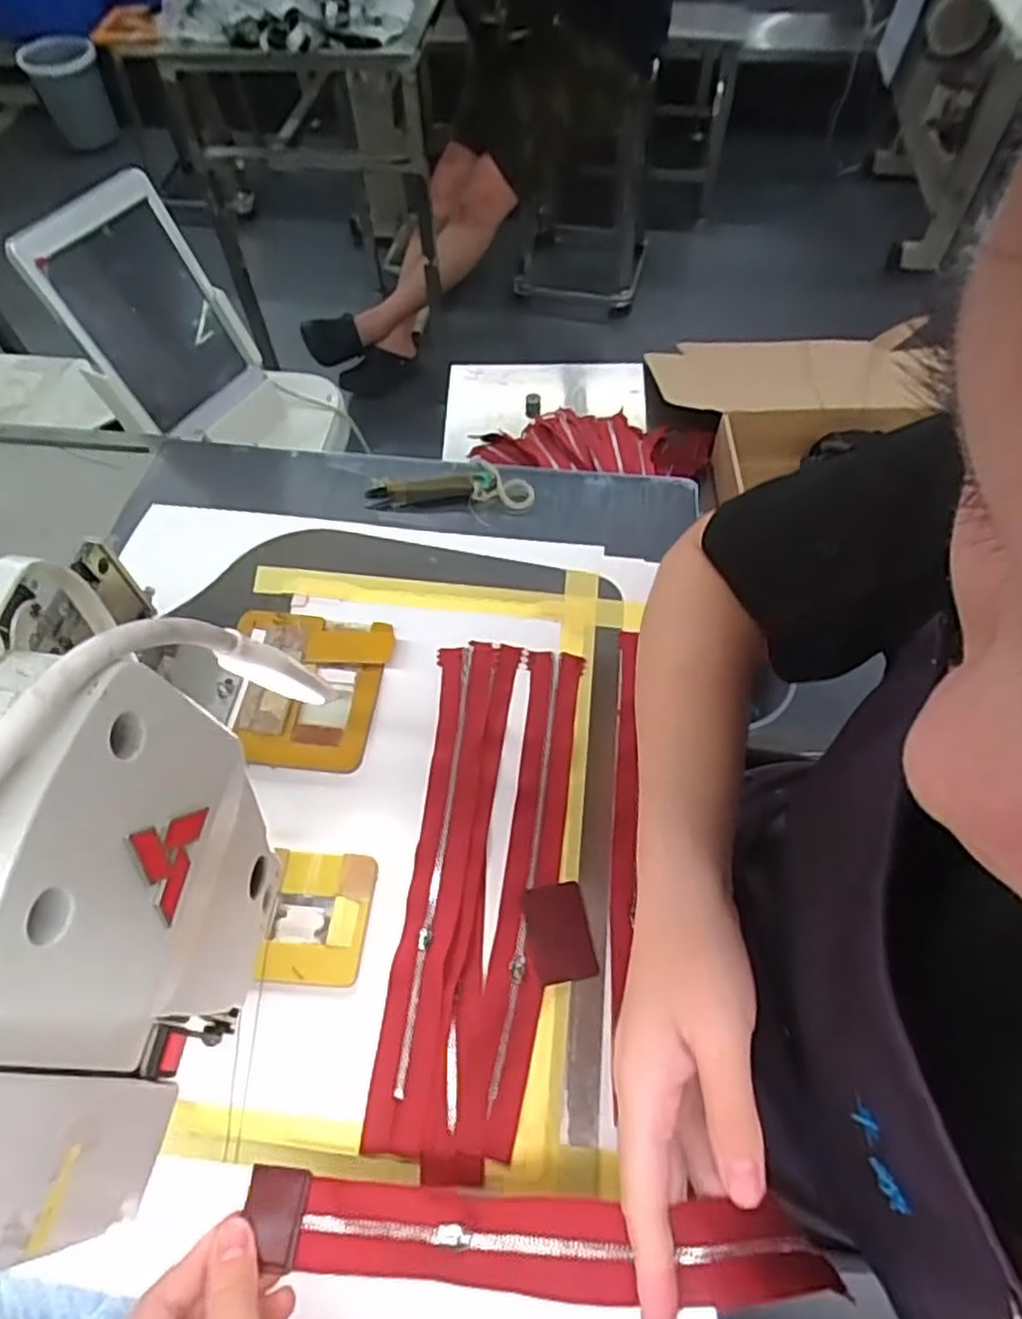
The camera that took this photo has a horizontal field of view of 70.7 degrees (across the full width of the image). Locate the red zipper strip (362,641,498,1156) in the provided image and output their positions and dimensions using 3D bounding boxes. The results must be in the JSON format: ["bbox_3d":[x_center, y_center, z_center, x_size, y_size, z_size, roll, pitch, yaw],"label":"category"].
[{"bbox_3d":[-0.042,0.115,0.428,0.037,0.008,0.289,4,58,3],"label":"red zipper strip"}]

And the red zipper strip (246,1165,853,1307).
[{"bbox_3d":[0.003,0.228,0.283,0.225,0.014,0.034,-5,58,13],"label":"red zipper strip"}]

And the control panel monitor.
[{"bbox_3d":[-0.349,-0.326,0.705,0.039,0.226,0.160,19,61,32],"label":"control panel monitor"}]

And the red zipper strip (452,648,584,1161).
[{"bbox_3d":[0.011,0.119,0.427,0.036,0.008,0.289,11,58,1],"label":"red zipper strip"}]

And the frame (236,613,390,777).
[{"bbox_3d":[-0.141,0.018,0.489,0.107,0.013,0.115,4,58,3],"label":"frame"}]

